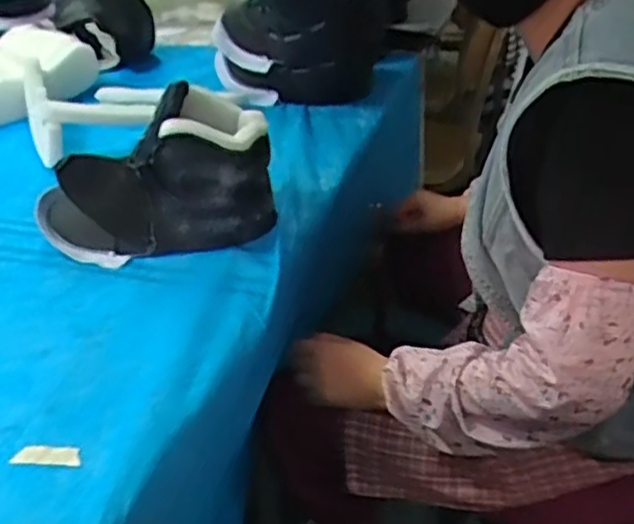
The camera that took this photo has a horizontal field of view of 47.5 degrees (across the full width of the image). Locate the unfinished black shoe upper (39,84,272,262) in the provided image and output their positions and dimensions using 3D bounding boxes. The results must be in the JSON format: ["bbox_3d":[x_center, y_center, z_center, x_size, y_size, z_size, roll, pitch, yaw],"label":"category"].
[{"bbox_3d":[-0.187,-0.093,0.811,0.263,0.151,0.112,-10,33,-6],"label":"unfinished black shoe upper"}]

